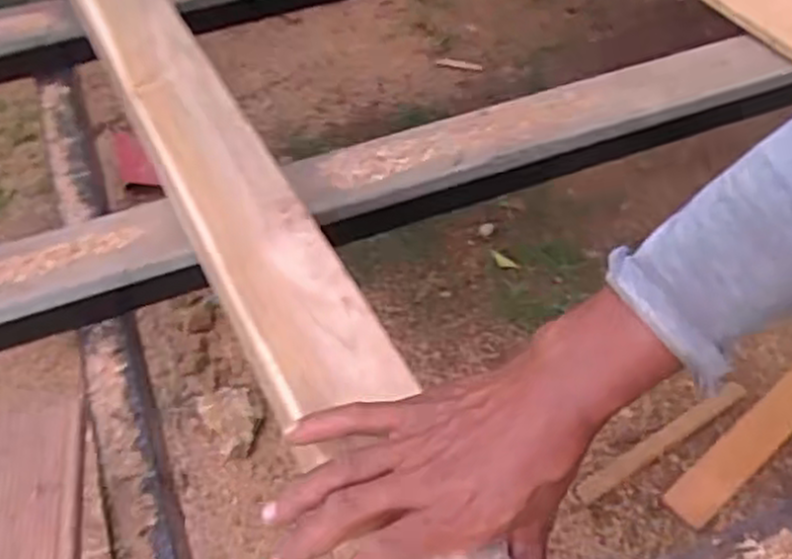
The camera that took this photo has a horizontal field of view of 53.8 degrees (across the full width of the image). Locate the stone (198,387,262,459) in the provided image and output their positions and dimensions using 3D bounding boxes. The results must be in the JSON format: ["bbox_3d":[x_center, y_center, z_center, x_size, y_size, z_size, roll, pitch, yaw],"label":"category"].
[{"bbox_3d":[-0.303,0.235,1.405,0.089,0.083,0.158,-26,52,-19],"label":"stone"}]

